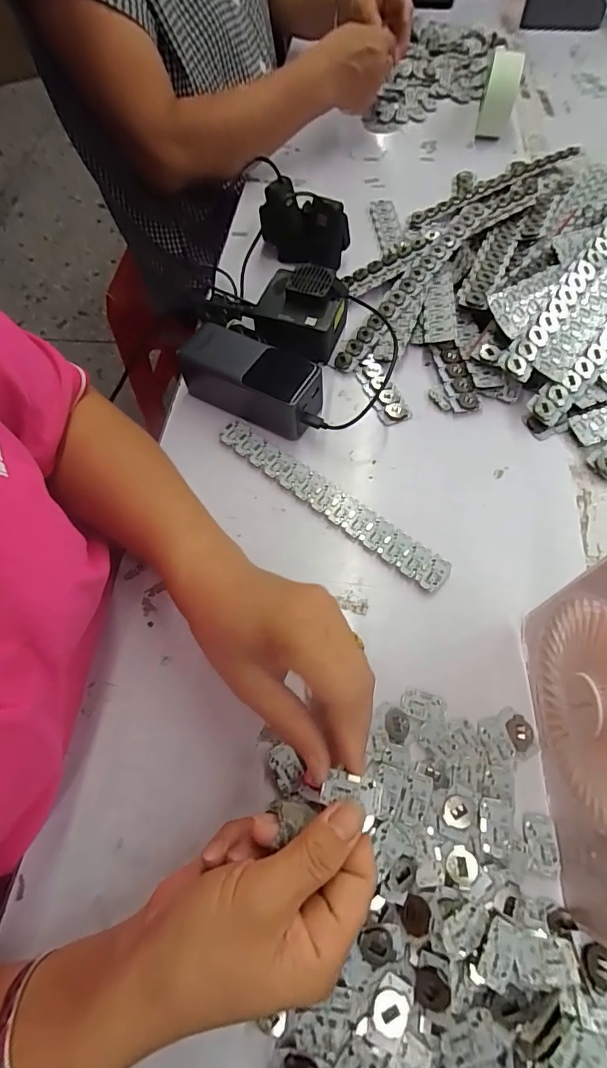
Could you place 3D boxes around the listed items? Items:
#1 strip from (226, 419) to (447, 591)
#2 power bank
[{"bbox_3d":[0.020,-0.031,0.393,0.230,0.006,0.029,37,71,19],"label":"strip"},{"bbox_3d":[-0.046,-0.141,0.423,0.138,0.049,0.050,28,69,16],"label":"power bank"}]

